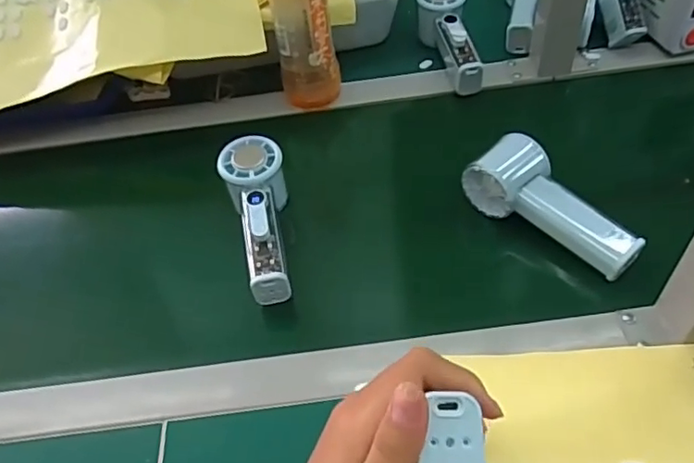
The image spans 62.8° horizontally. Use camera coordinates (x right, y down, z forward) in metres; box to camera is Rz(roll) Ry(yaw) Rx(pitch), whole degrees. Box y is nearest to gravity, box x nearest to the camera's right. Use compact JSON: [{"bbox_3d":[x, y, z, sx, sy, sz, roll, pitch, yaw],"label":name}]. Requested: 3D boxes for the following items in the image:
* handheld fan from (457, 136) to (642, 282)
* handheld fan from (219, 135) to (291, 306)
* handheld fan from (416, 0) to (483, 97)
[{"bbox_3d":[0.172,-0.022,0.480,0.057,0.046,0.149,-30,54,-21],"label":"handheld fan"},{"bbox_3d":[-0.077,-0.011,0.506,0.053,0.044,0.157,-9,63,-4],"label":"handheld fan"},{"bbox_3d":[0.121,-0.220,0.657,0.052,0.060,0.152,-11,66,-5],"label":"handheld fan"}]

